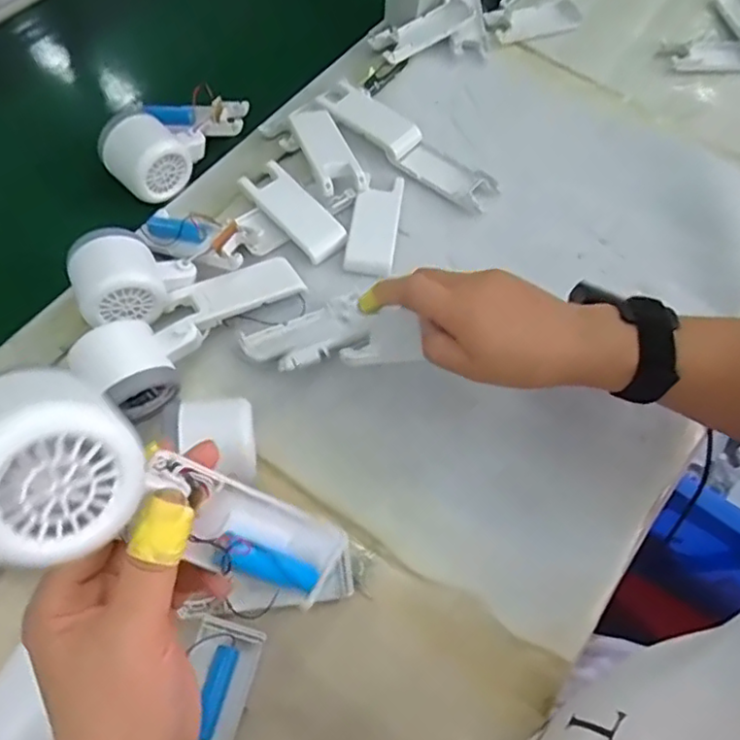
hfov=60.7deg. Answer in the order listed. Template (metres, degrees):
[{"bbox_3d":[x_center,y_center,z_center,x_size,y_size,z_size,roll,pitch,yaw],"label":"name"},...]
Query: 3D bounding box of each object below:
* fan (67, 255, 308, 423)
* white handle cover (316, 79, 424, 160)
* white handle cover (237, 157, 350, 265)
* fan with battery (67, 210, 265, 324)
[{"bbox_3d":[-0.127,-0.033,0.466,0.055,0.050,0.174,39,55,16],"label":"fan"},{"bbox_3d":[-0.001,-0.231,0.581,0.099,0.019,0.039,39,66,15],"label":"white handle cover"},{"bbox_3d":[-0.061,-0.132,0.526,0.040,0.016,0.099,-38,71,-21],"label":"white handle cover"},{"bbox_3d":[-0.156,-0.079,0.469,0.095,0.047,0.127,25,63,9],"label":"fan with battery"}]

